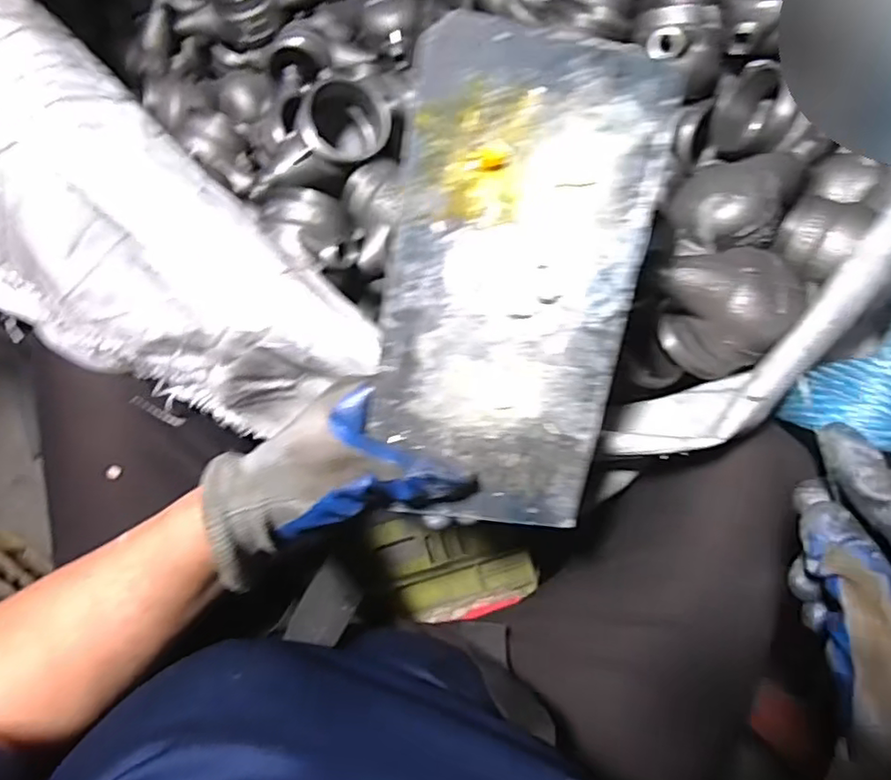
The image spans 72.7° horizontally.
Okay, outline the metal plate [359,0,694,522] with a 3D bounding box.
[{"bbox_3d":[0.032,-0.045,0.297,0.120,0.004,0.232,7,105,-8],"label":"metal plate"}]

